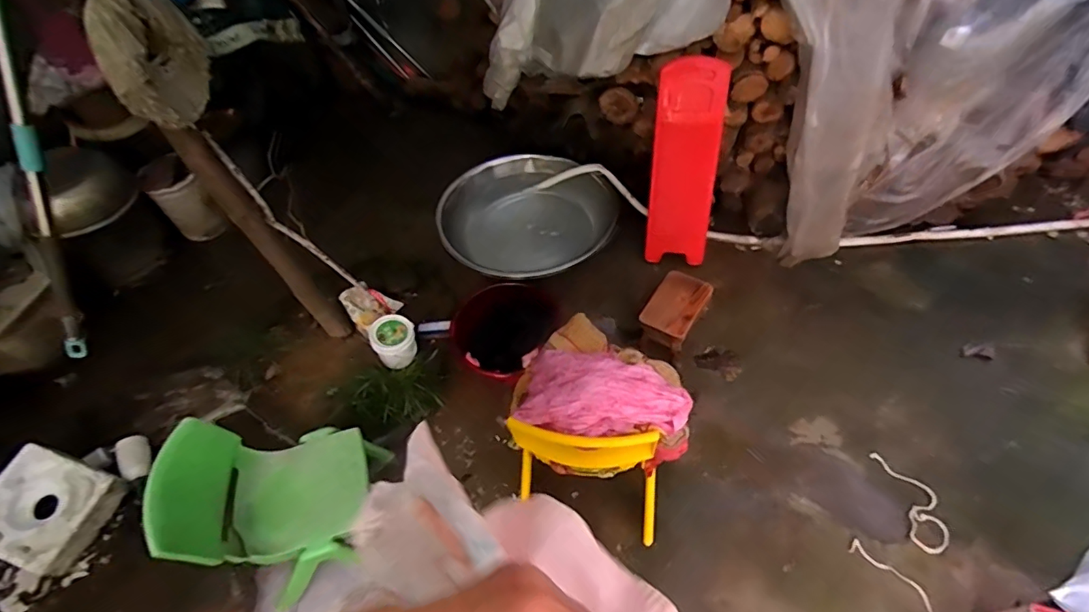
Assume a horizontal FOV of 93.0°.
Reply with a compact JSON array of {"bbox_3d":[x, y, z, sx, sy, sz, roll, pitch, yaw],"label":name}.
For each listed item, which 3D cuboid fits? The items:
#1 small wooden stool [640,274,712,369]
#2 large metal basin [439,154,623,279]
[{"bbox_3d":[0.395,0.038,1.599,0.157,0.163,0.240,24,59,21],"label":"small wooden stool"},{"bbox_3d":[-0.060,-0.305,1.936,0.641,0.221,0.523,-19,54,-9],"label":"large metal basin"}]

